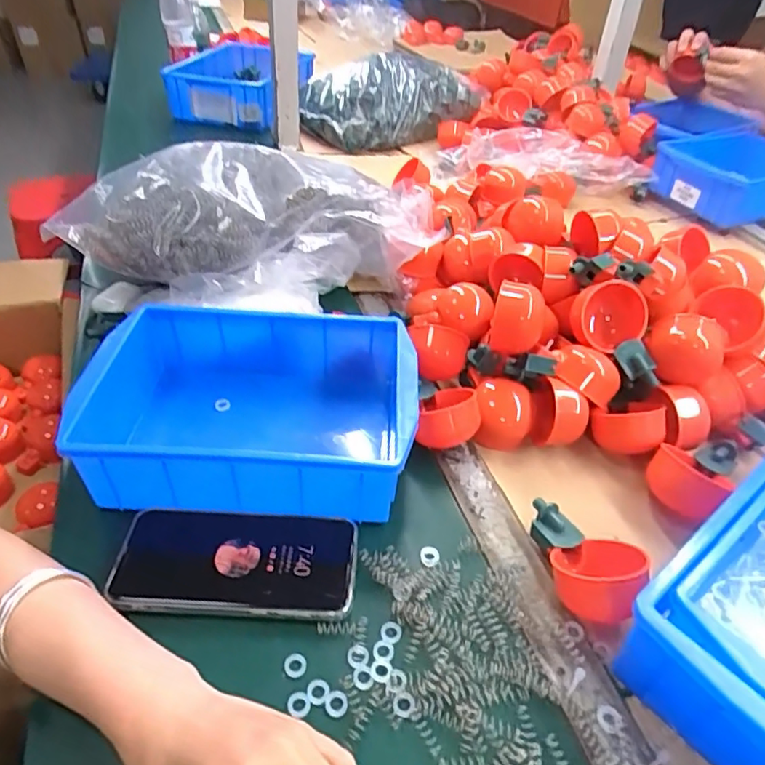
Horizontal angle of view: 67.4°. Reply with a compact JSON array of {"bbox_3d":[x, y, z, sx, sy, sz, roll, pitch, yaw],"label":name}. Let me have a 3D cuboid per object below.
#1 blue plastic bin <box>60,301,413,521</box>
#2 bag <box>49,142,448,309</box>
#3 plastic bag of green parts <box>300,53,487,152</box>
[{"bbox_3d":[-0.105,0.026,0.480,0.258,0.085,0.176,2,41,-2],"label":"blue plastic bin"},{"bbox_3d":[-0.125,-0.162,0.596,0.353,0.092,0.187,12,41,9],"label":"bag"},{"bbox_3d":[0.024,-0.540,1.106,0.348,0.131,0.162,-11,41,-14],"label":"plastic bag of green parts"}]

